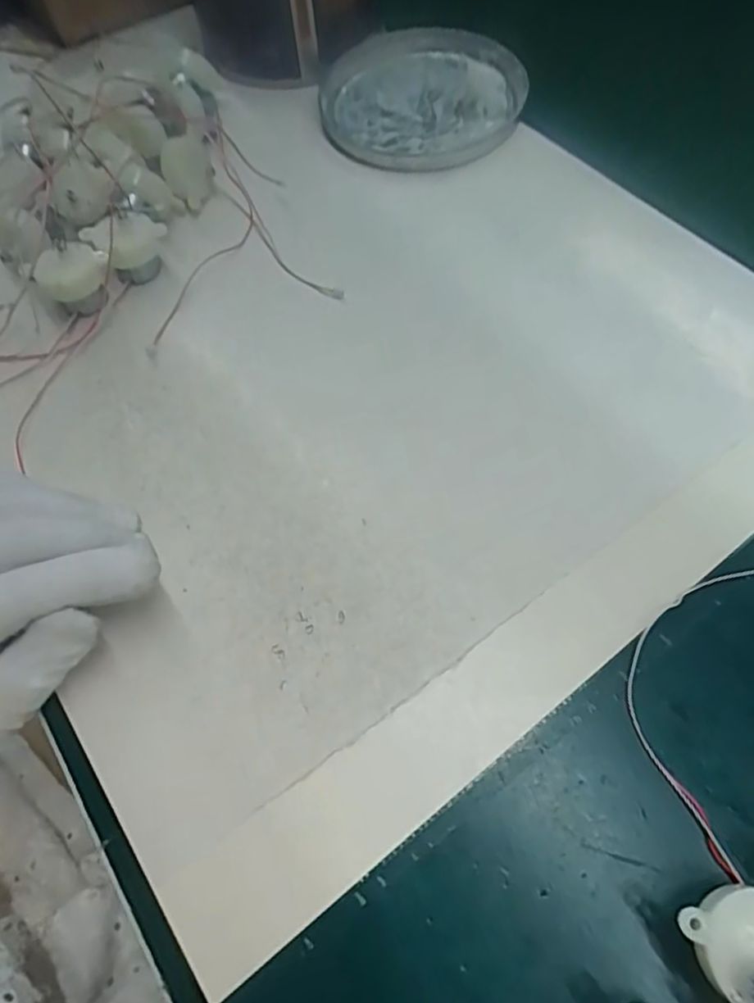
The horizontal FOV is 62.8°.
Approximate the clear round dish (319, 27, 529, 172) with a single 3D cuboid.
[{"bbox_3d":[0.030,-0.275,0.416,0.133,0.018,0.138,-2,62,3],"label":"clear round dish"}]

